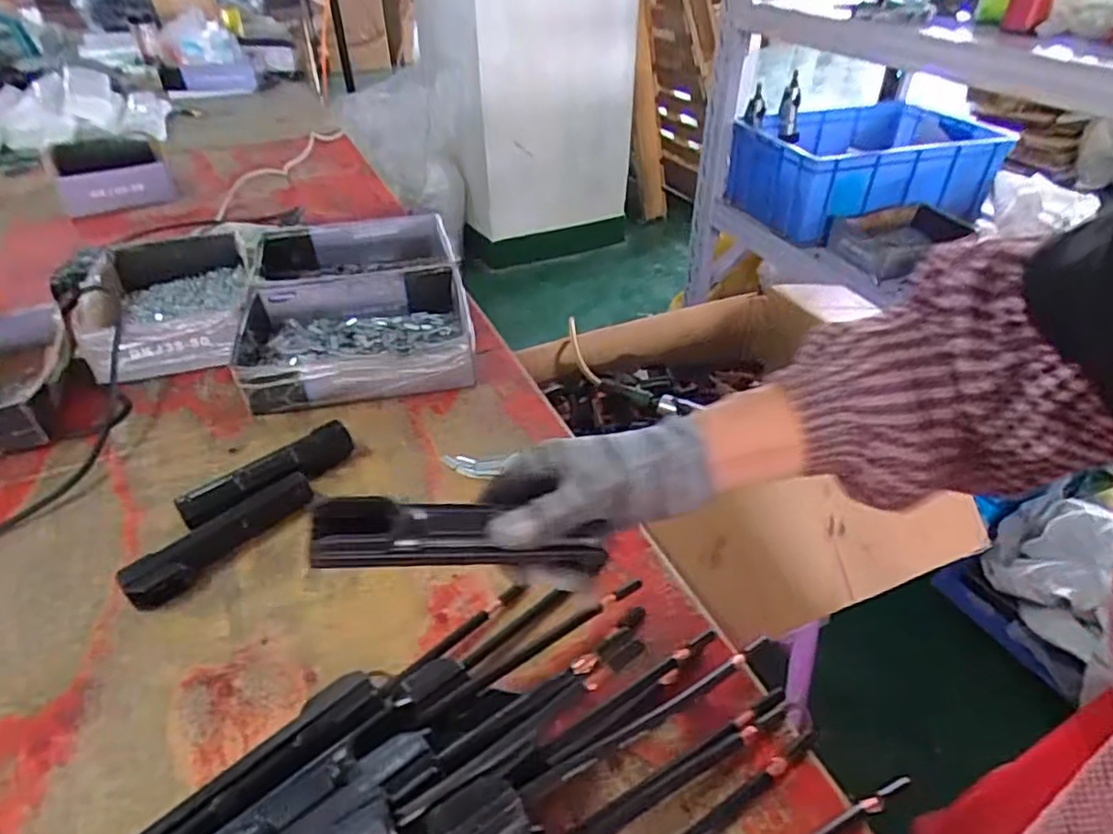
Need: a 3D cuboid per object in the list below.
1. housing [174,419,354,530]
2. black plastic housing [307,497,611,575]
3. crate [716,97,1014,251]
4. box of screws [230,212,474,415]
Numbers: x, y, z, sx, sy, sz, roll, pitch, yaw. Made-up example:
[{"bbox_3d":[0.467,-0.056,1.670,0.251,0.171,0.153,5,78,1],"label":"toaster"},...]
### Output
[{"bbox_3d":[-0.261,0.049,0.611,0.153,0.028,0.029,-26,43,-29],"label":"housing"},{"bbox_3d":[-0.048,0.063,0.353,0.150,0.027,0.030,9,34,-17],"label":"black plastic housing"},{"bbox_3d":[0.741,-0.607,1.650,0.555,0.179,0.412,-16,41,-20],"label":"crate"},{"bbox_3d":[-0.250,-0.148,0.845,0.257,0.063,0.381,-8,37,-9],"label":"box of screws"}]

